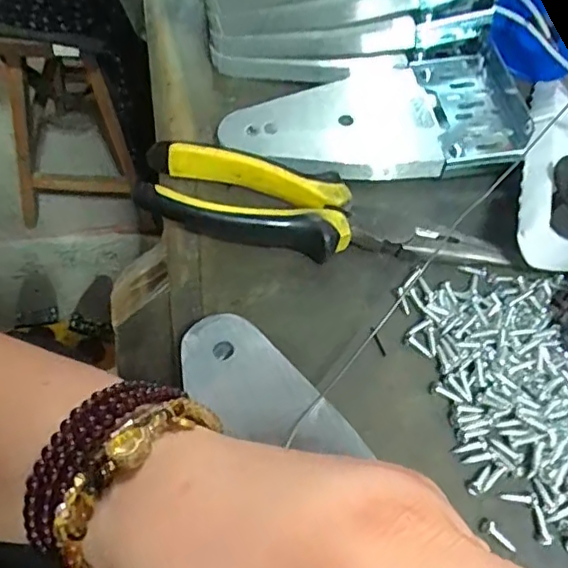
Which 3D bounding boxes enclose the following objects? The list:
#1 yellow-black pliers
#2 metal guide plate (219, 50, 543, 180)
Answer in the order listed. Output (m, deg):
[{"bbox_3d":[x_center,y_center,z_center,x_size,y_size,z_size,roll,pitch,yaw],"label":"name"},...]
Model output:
[{"bbox_3d":[0.017,-0.036,0.284,0.172,0.020,0.040,11,56,2],"label":"yellow-black pliers"},{"bbox_3d":[0.050,-0.093,0.324,0.162,0.014,0.080,-6,57,-9],"label":"metal guide plate"}]

